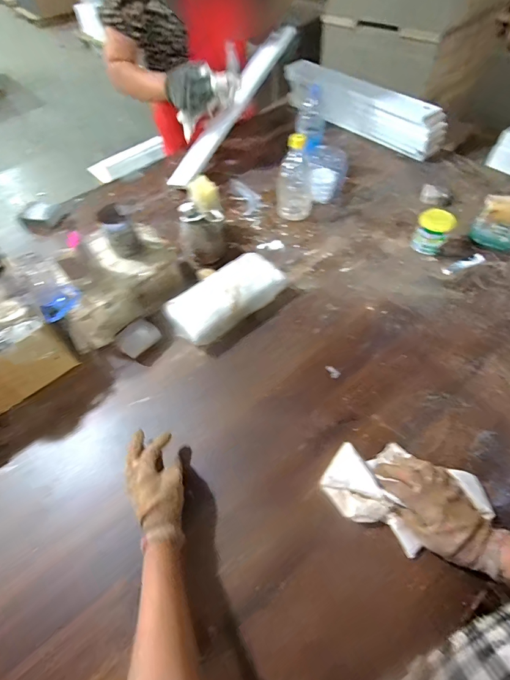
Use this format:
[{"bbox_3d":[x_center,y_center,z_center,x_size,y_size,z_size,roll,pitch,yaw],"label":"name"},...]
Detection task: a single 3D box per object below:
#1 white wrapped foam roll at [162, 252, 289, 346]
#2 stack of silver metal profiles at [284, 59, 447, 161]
[{"bbox_3d":[-0.055,-0.083,0.686,0.235,0.065,0.108,-36,60,-18],"label":"white wrapped foam roll"},{"bbox_3d":[0.317,-0.730,1.068,0.076,0.120,0.585,-38,61,-20],"label":"stack of silver metal profiles"}]

